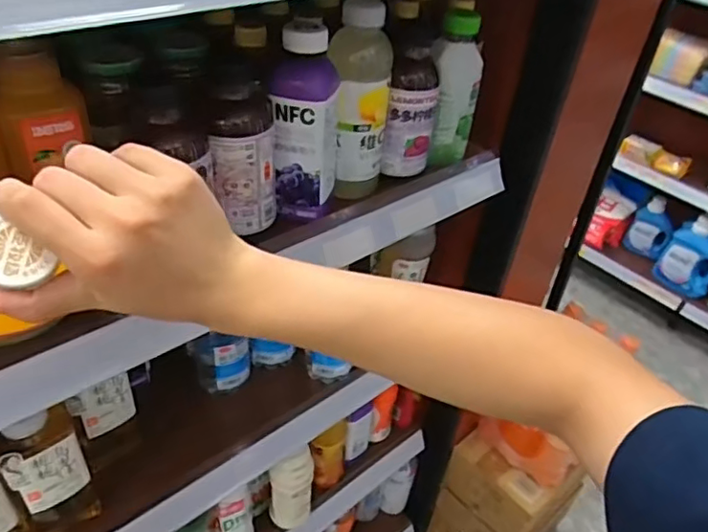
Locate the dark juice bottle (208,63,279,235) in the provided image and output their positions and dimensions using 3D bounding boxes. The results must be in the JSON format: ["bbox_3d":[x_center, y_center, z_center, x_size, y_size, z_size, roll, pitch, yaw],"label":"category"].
[{"bbox_3d":[-0.098,-0.103,0.533,0.057,0.135,0.058,-1,39,-9],"label":"dark juice bottle"}]

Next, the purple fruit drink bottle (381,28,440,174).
[{"bbox_3d":[0.065,-0.172,0.637,0.052,0.151,0.053,10,39,5],"label":"purple fruit drink bottle"}]

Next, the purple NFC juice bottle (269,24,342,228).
[{"bbox_3d":[-0.046,-0.136,0.560,0.055,0.177,0.057,10,39,5],"label":"purple NFC juice bottle"}]

